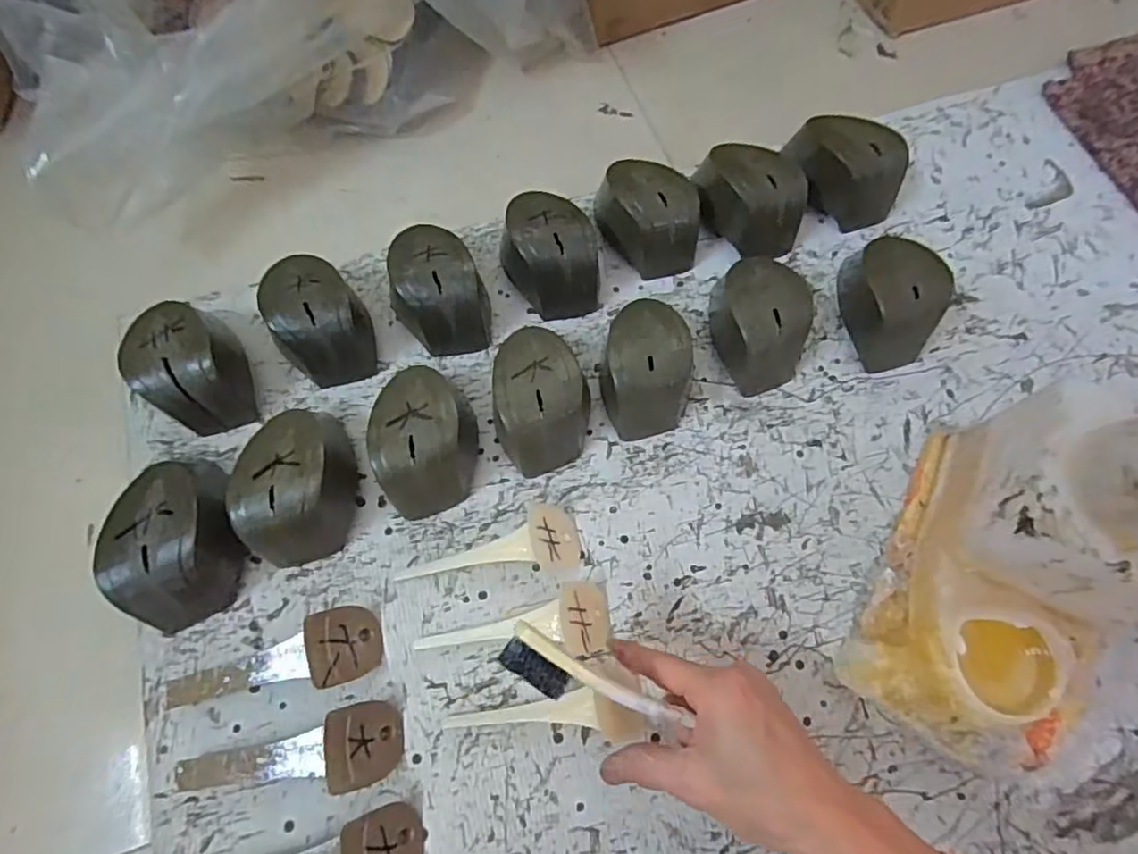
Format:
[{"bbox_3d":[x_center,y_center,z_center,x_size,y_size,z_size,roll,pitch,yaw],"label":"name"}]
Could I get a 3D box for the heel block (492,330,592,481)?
[{"bbox_3d":[-0.019,-0.022,0.460,0.070,0.064,0.107,-8,69,-2],"label":"heel block"}]

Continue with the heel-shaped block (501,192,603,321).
[{"bbox_3d":[-0.017,-0.146,0.508,0.077,0.066,0.096,-15,70,-5],"label":"heel-shaped block"}]

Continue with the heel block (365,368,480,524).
[{"bbox_3d":[-0.106,0.009,0.450,0.067,0.063,0.099,-8,69,-2],"label":"heel block"}]

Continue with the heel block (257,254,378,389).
[{"bbox_3d":[-0.203,-0.086,0.488,0.073,0.064,0.102,-33,72,-11],"label":"heel block"}]

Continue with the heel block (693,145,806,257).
[{"bbox_3d":[0.159,-0.199,0.527,0.064,0.065,0.098,-38,73,-13],"label":"heel block"}]

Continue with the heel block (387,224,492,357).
[{"bbox_3d":[-0.108,-0.113,0.496,0.071,0.063,0.095,-19,70,-6],"label":"heel block"}]

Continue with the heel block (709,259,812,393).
[{"bbox_3d":[0.154,-0.083,0.483,0.070,0.064,0.104,0,69,1],"label":"heel block"}]

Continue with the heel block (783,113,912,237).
[{"bbox_3d":[0.246,-0.232,0.540,0.104,0.064,0.062,29,72,11],"label":"heel block"}]

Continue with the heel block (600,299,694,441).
[{"bbox_3d":[0.064,-0.046,0.471,0.070,0.064,0.102,5,69,3],"label":"heel block"}]

